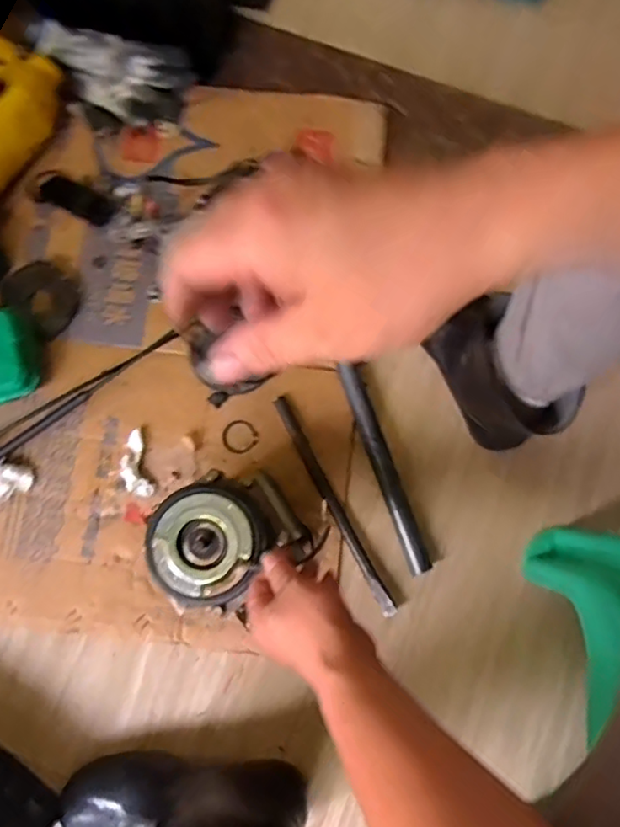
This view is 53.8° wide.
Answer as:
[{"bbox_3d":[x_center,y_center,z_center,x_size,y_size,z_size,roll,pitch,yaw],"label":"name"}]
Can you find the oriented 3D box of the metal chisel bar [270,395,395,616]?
[{"bbox_3d":[0.026,0.101,0.692,0.016,0.012,0.269,-28,80,-6],"label":"metal chisel bar"}]

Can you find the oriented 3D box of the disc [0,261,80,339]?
[{"bbox_3d":[-0.318,-0.139,0.722,0.081,0.021,0.077,40,81,7],"label":"disc"}]

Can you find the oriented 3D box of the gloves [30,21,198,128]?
[{"bbox_3d":[-0.250,-0.415,0.754,0.202,0.058,0.091,9,79,2],"label":"gloves"}]

